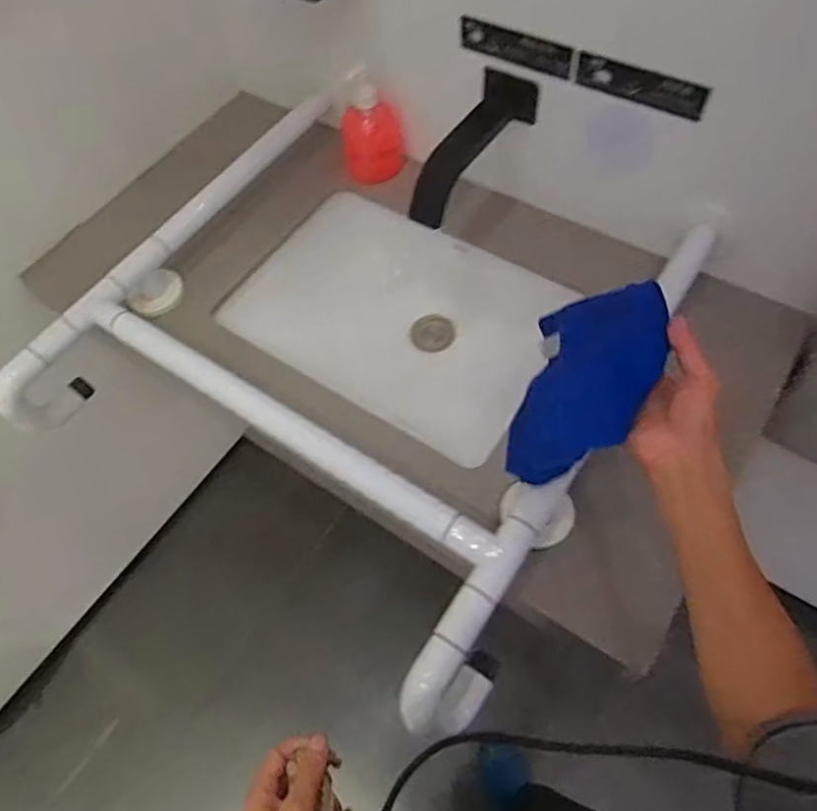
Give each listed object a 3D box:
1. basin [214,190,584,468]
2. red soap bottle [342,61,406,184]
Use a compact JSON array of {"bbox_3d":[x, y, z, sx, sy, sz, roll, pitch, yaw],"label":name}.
[{"bbox_3d":[-0.001,-0.107,0.929,0.447,0.136,0.332,32,67,20],"label":"basin"},{"bbox_3d":[-0.056,-0.411,0.907,0.086,0.148,0.080,-31,63,-13],"label":"red soap bottle"}]

